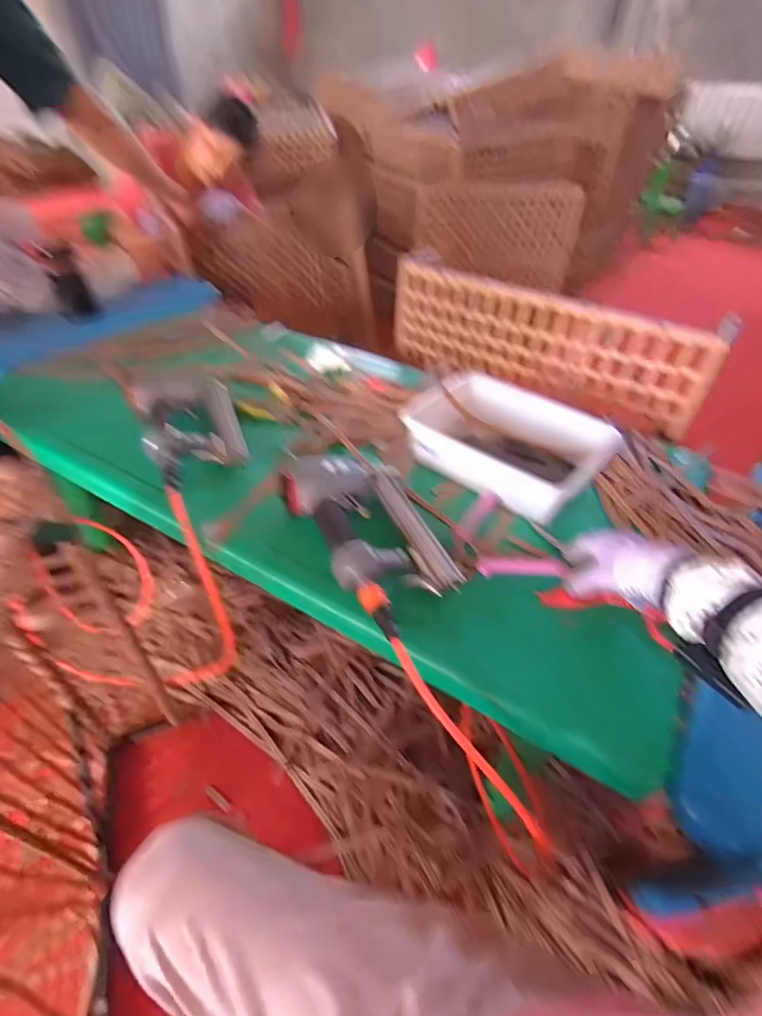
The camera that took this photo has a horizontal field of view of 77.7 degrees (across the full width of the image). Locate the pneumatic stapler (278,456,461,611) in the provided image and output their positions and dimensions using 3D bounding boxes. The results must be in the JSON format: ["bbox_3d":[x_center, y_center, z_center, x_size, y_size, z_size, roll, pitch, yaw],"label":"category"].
[{"bbox_3d":[-0.011,0.020,0.585,0.156,0.062,0.234,-21,49,-24],"label":"pneumatic stapler"}]

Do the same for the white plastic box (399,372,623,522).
[{"bbox_3d":[0.181,-0.107,0.721,0.277,0.066,0.195,31,50,26],"label":"white plastic box"}]

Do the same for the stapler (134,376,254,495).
[{"bbox_3d":[-0.290,-0.125,0.719,0.146,0.055,0.258,-16,47,-19],"label":"stapler"}]

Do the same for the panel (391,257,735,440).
[{"bbox_3d":[0.287,-0.330,0.926,0.622,0.194,0.032,30,50,25],"label":"panel"}]

